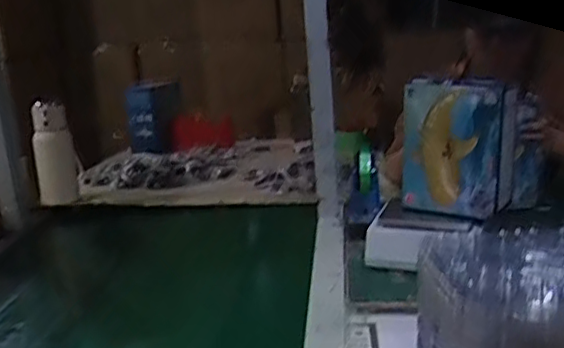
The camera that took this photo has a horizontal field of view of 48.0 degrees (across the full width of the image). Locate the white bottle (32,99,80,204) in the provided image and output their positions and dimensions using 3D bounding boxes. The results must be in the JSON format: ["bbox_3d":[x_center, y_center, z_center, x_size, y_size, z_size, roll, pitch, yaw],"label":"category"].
[{"bbox_3d":[-0.486,-0.041,1.364,0.084,0.209,0.080,-10,16,-23],"label":"white bottle"}]

